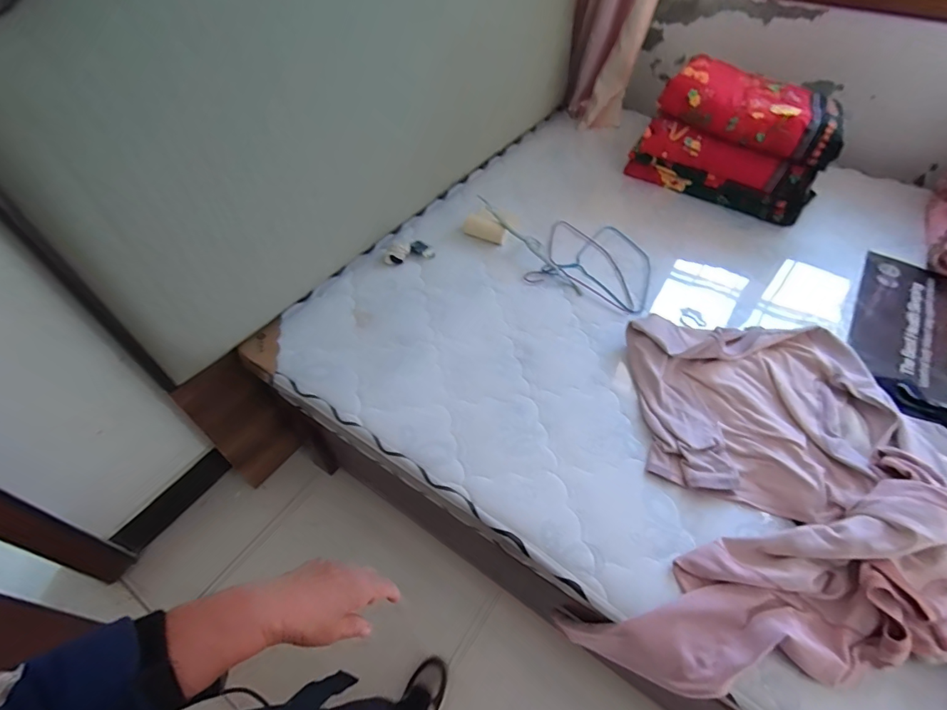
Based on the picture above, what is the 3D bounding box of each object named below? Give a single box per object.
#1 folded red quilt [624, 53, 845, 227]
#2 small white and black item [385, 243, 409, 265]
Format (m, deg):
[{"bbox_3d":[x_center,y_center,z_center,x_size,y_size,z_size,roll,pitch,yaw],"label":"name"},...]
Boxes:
[{"bbox_3d":[0.848,-0.707,1.416,0.542,0.313,0.357,30,57,21],"label":"folded red quilt"},{"bbox_3d":[-0.211,-0.280,1.220,0.052,0.011,0.087,17,58,-6],"label":"small white and black item"}]

